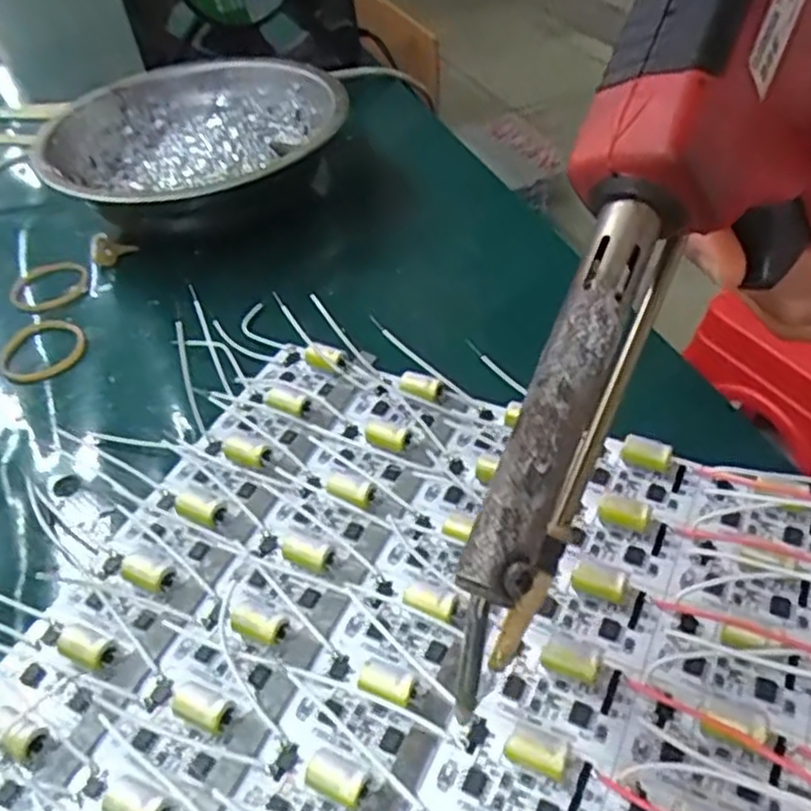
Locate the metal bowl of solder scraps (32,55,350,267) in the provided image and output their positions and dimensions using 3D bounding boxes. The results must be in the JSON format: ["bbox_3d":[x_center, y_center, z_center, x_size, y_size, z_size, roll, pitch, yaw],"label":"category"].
[{"bbox_3d":[-0.088,-0.108,0.331,0.118,0.038,0.121,-2,45,2],"label":"metal bowl of solder scraps"}]

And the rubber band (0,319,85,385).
[{"bbox_3d":[-0.134,-0.022,0.280,0.030,0.004,0.038,-23,48,-18],"label":"rubber band"}]

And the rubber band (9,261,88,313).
[{"bbox_3d":[-0.146,-0.049,0.313,0.031,0.004,0.038,-23,41,-10],"label":"rubber band"}]

